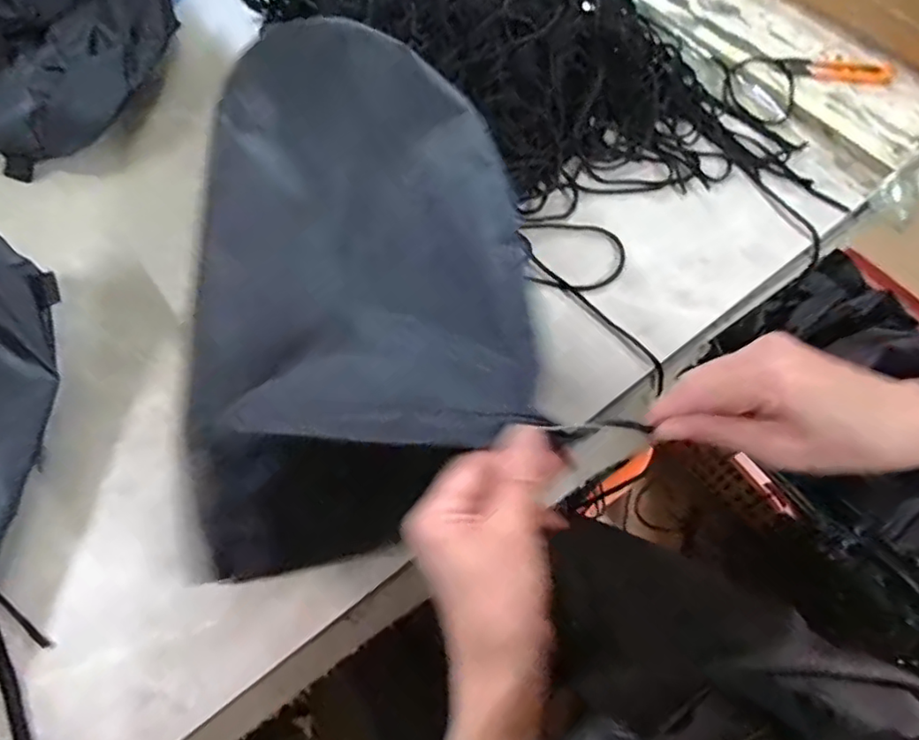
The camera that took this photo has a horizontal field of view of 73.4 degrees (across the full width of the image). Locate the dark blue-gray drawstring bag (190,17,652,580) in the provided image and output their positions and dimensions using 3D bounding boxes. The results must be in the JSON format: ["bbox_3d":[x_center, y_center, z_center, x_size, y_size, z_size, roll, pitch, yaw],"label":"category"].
[{"bbox_3d":[-0.073,-0.082,0.414,0.232,0.073,0.395,-16,65,-6],"label":"dark blue-gray drawstring bag"}]

